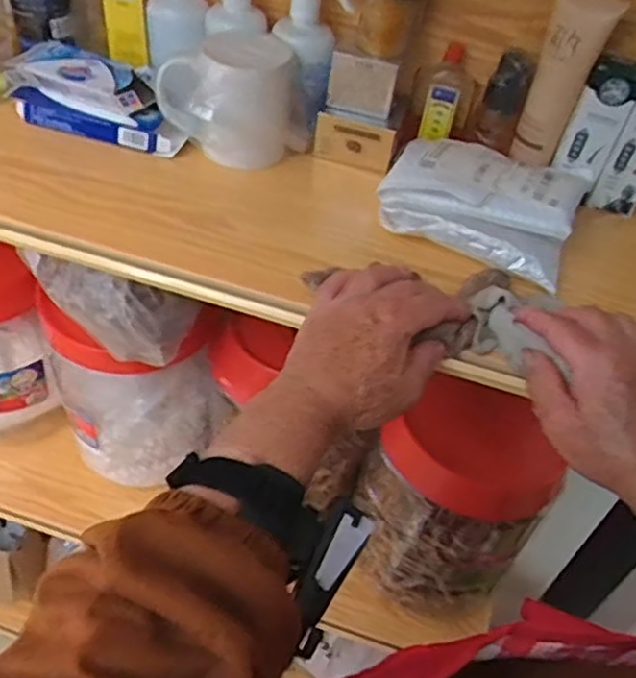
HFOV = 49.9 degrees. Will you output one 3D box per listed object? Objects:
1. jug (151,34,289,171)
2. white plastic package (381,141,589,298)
[{"bbox_3d":[-0.082,-0.218,0.620,0.106,0.092,0.093,-28,56,-30],"label":"jug"},{"bbox_3d":[0.145,-0.132,0.600,0.169,0.043,0.146,20,47,12],"label":"white plastic package"}]

